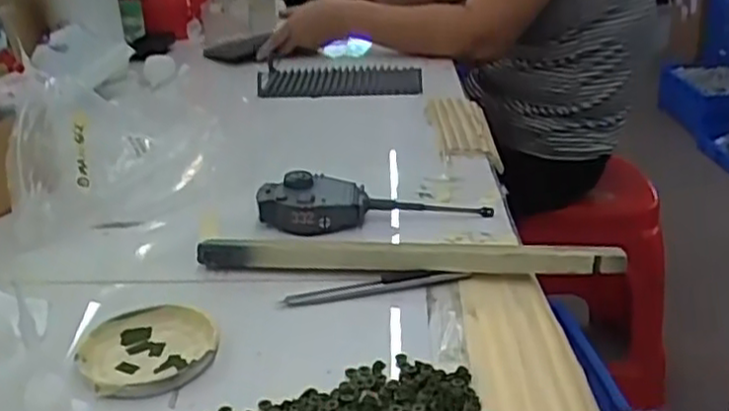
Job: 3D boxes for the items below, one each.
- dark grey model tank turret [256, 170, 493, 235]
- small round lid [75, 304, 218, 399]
[{"bbox_3d":[0.008,-0.006,0.597,0.187,0.031,0.056,-3,24,-4],"label":"dark grey model tank turret"},{"bbox_3d":[-0.129,0.084,0.437,0.077,0.008,0.083,-7,25,-14],"label":"small round lid"}]

